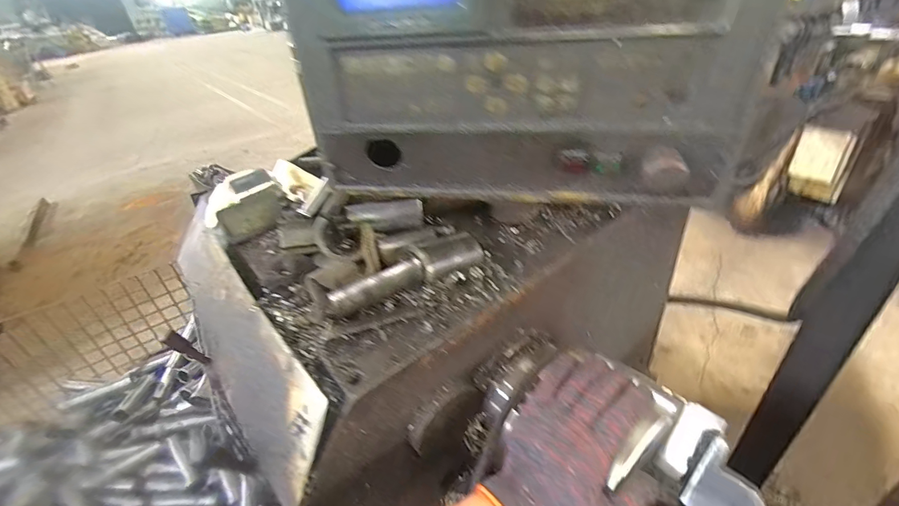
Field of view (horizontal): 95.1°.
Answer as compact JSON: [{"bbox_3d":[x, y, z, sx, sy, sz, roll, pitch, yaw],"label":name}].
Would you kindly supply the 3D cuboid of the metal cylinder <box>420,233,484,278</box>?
[{"bbox_3d":[0.003,0.002,0.523,0.089,0.032,0.037,-25,38,-25],"label":"metal cylinder"}]

